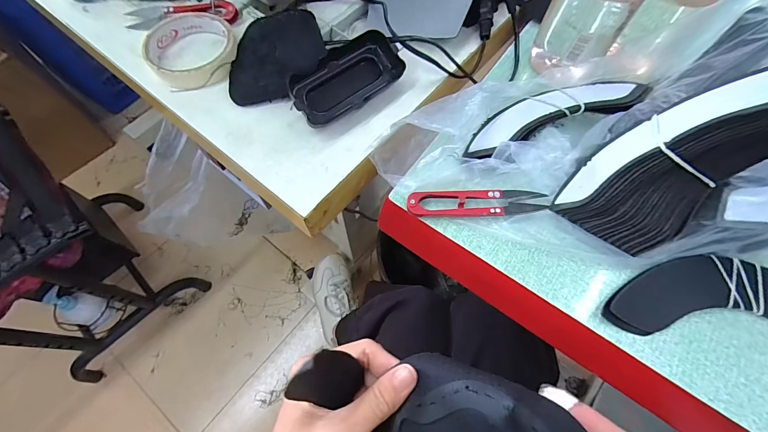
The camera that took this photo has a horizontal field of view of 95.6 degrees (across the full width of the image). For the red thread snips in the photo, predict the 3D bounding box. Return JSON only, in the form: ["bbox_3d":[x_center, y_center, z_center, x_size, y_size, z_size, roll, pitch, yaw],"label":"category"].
[{"bbox_3d":[0.079,-0.010,0.295,0.116,0.010,0.021,0,65,-2],"label":"red thread snips"}]

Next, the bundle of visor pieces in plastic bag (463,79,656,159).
[{"bbox_3d":[0.151,-0.098,0.323,0.166,0.031,0.056,-17,67,-9],"label":"bundle of visor pieces in plastic bag"}]

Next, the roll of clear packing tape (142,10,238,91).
[{"bbox_3d":[-0.196,-0.170,0.352,0.094,0.019,0.084,42,71,16],"label":"roll of clear packing tape"}]

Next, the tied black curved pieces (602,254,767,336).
[{"bbox_3d":[0.256,0.060,0.268,0.174,0.011,0.056,0,65,-2],"label":"tied black curved pieces"}]

